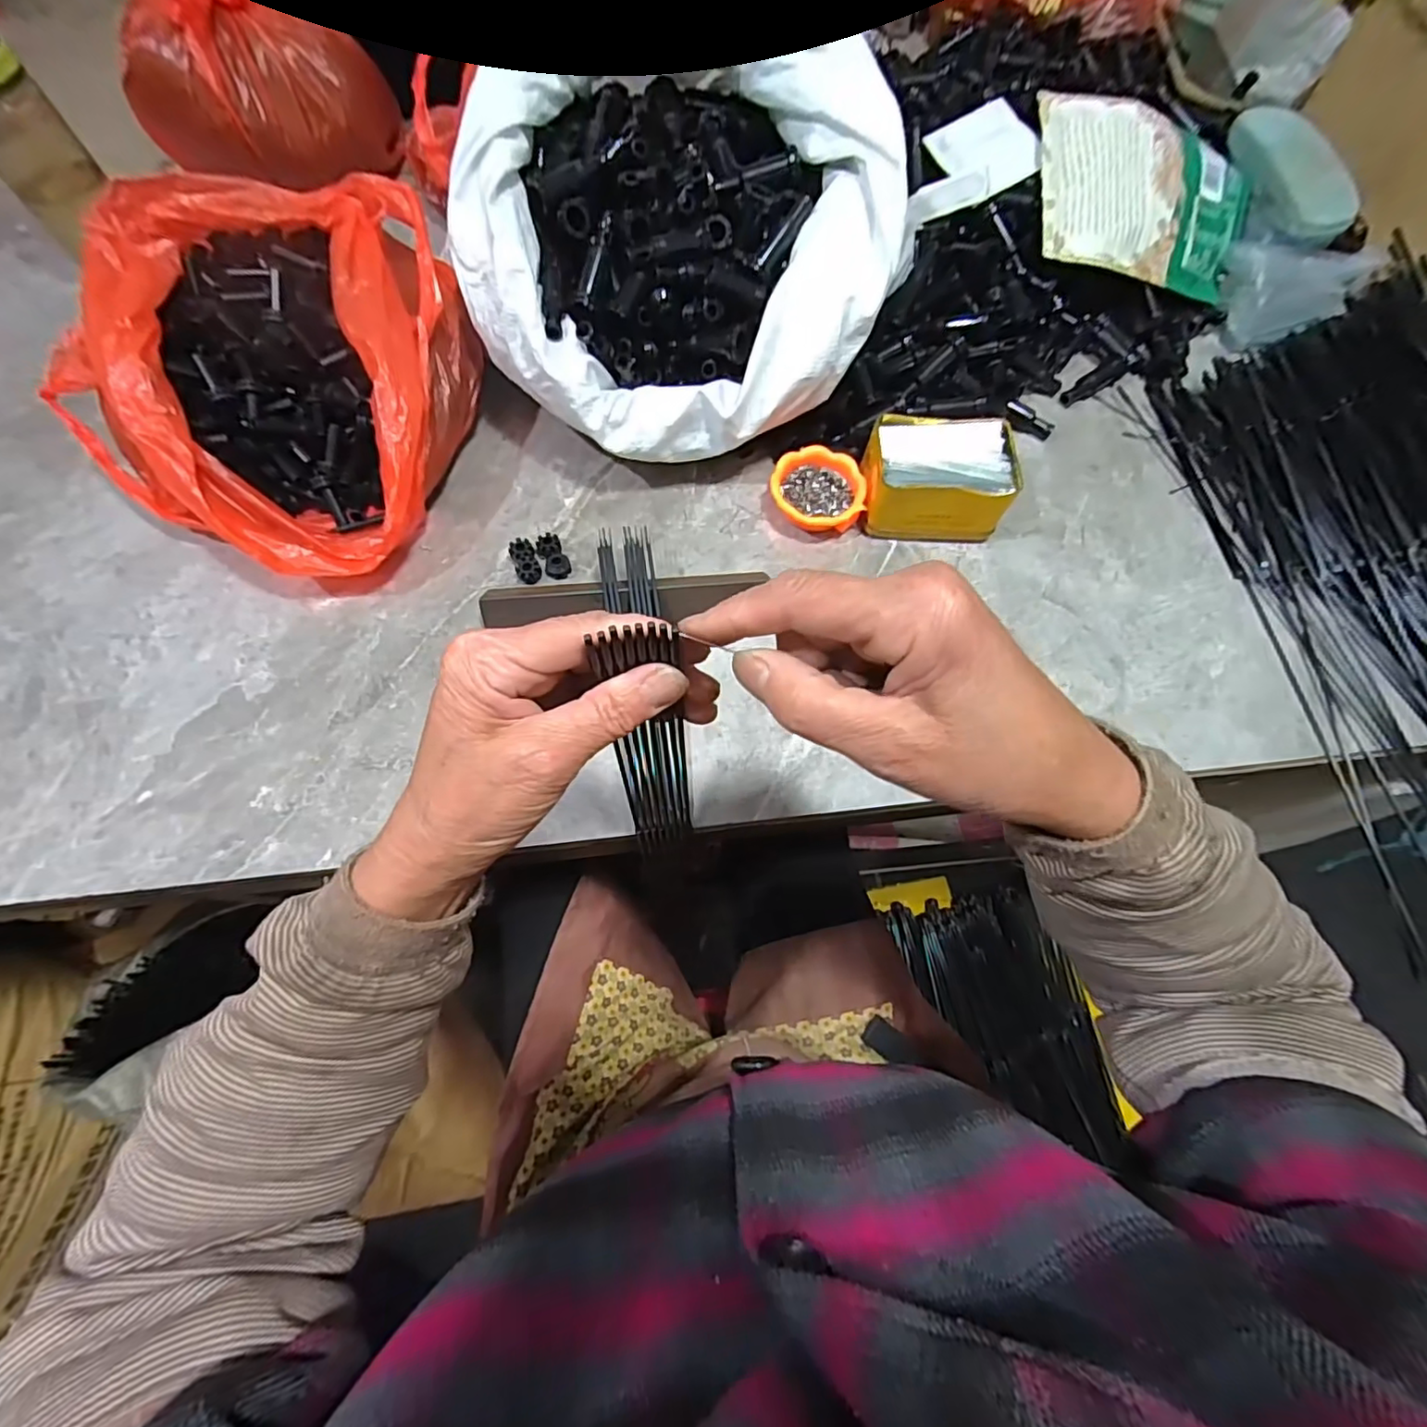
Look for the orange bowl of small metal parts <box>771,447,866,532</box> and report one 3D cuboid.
[{"bbox_3d":[0.086,-0.184,0.500,0.074,0.024,0.071,1,69,-2],"label":"orange bowl of small metal parts"}]

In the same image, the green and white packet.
[{"bbox_3d":[0.406,-0.479,0.562,0.235,0.022,0.154,0,89,-15],"label":"green and white packet"}]

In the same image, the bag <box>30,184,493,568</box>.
[{"bbox_3d":[-0.325,-0.250,0.457,0.244,0.119,0.268,11,69,2],"label":"bag"}]

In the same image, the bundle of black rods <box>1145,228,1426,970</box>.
[{"bbox_3d":[0.539,-0.123,0.479,0.229,0.027,0.572,-4,72,12],"label":"bundle of black rods"}]

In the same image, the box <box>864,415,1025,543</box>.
[{"bbox_3d":[0.182,-0.191,0.493,0.113,0.057,0.080,2,69,-2],"label":"box"}]

